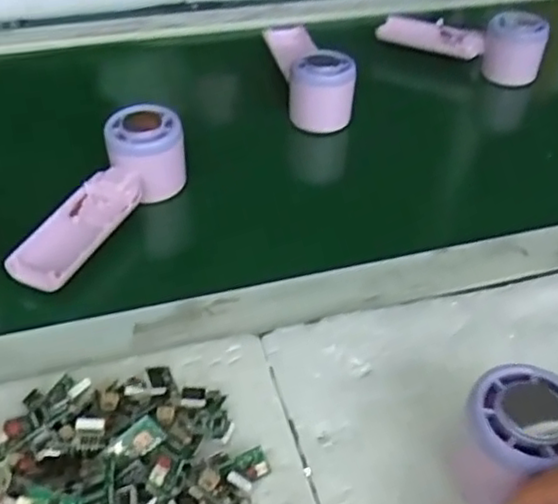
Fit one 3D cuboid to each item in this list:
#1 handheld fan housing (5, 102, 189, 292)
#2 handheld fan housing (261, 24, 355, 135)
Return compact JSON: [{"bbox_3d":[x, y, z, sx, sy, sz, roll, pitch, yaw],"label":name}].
[{"bbox_3d":[-0.125,-0.041,0.478,0.056,0.054,0.159,19,45,14],"label":"handheld fan housing"},{"bbox_3d":[0.021,-0.181,0.637,0.055,0.054,0.147,-10,46,-15],"label":"handheld fan housing"}]

